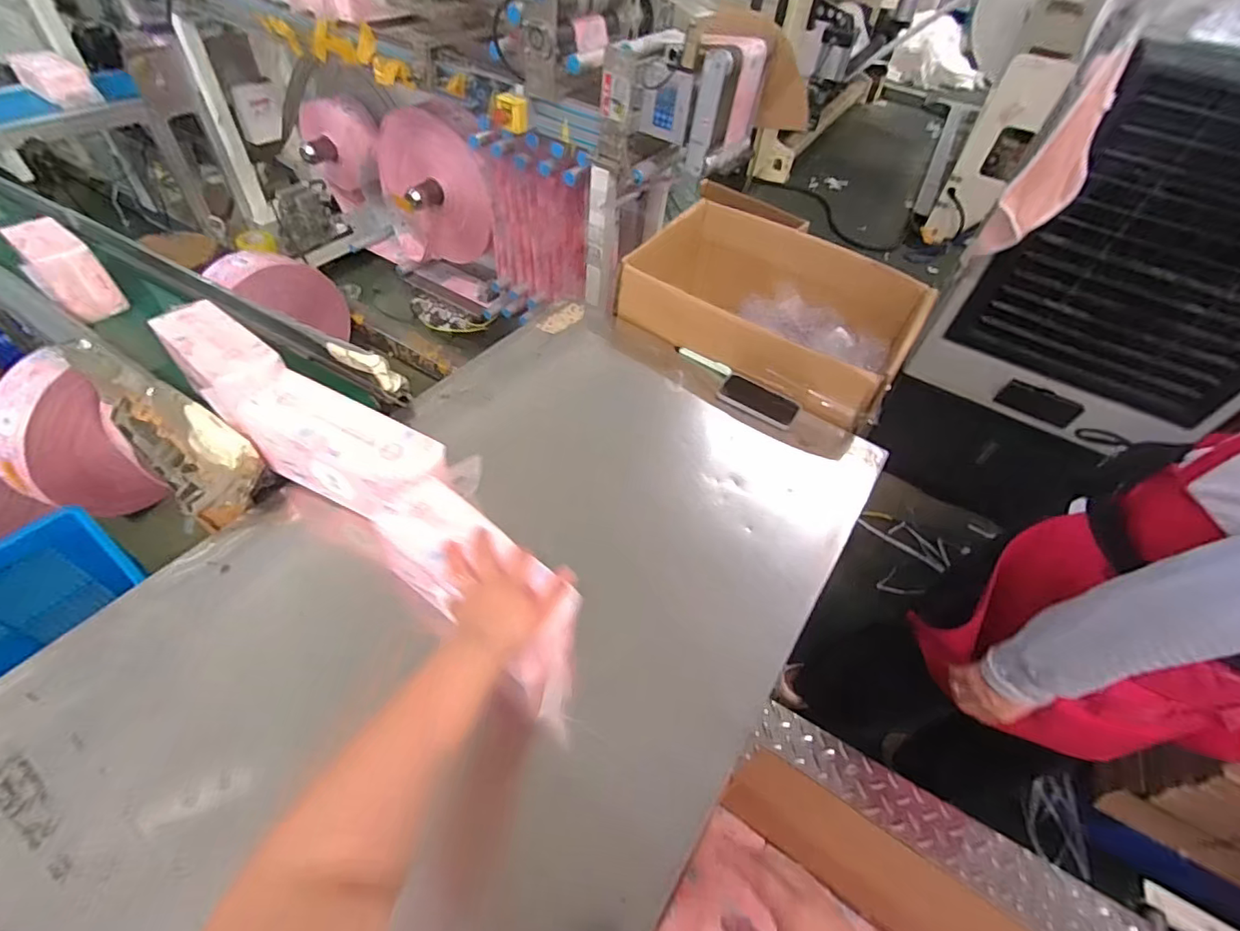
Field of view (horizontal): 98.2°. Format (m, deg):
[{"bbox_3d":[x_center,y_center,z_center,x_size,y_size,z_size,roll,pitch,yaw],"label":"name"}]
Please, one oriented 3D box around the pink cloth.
[{"bbox_3d":[0.929,-0.626,1.155,0.123,0.395,0.091,34,55,20],"label":"pink cloth"}]

